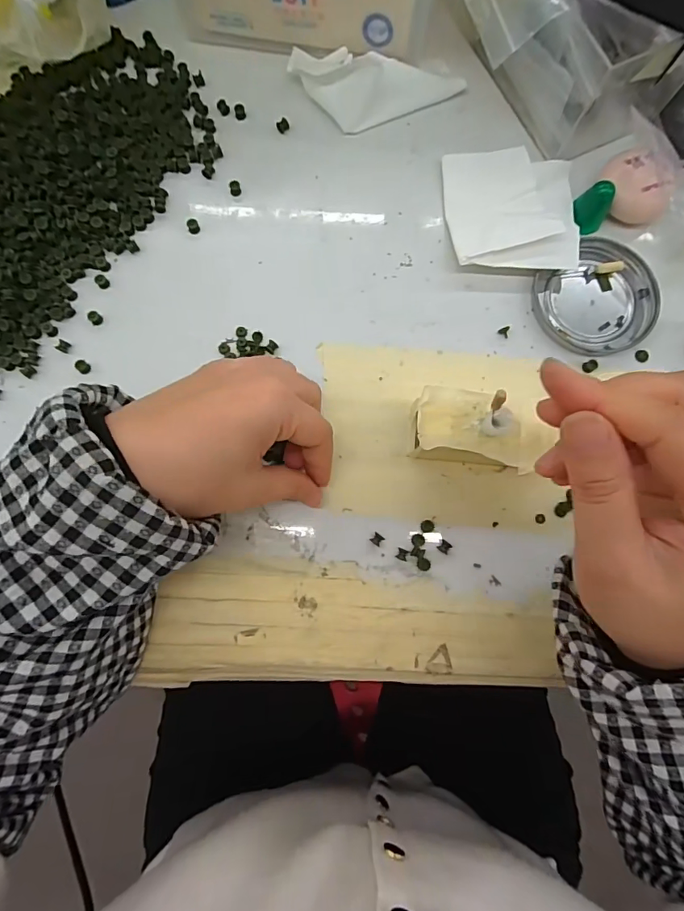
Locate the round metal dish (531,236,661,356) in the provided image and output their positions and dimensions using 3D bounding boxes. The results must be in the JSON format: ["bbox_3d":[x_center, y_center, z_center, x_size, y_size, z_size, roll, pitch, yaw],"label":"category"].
[{"bbox_3d":[0.168,-0.102,0.298,0.077,0.012,0.072,0,81,-1],"label":"round metal dish"}]

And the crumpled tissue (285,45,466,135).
[{"bbox_3d":[0.023,-0.255,0.315,0.118,0.018,0.053,5,81,0],"label":"crumpled tissue"}]

